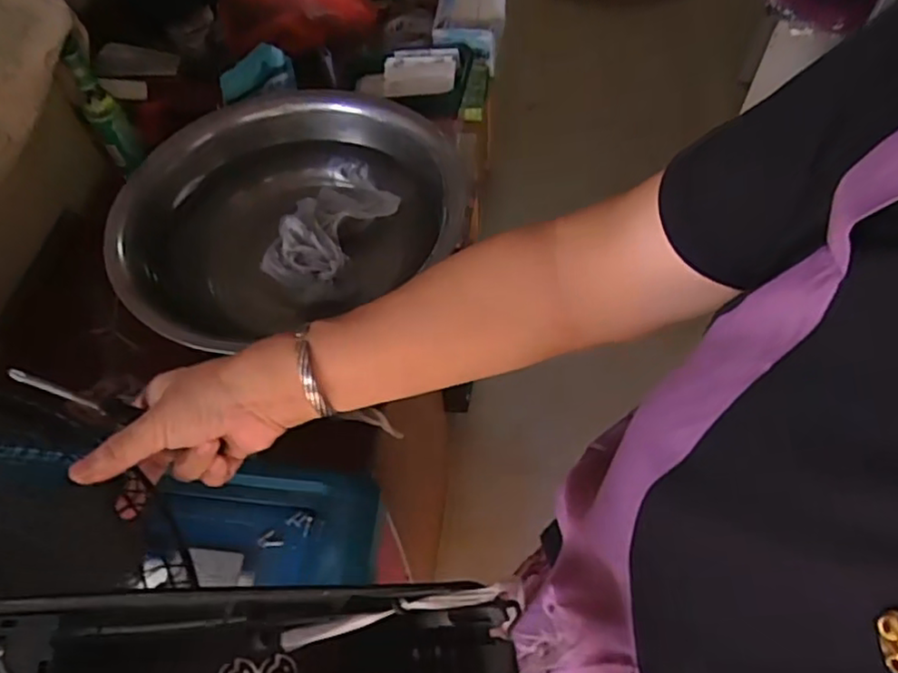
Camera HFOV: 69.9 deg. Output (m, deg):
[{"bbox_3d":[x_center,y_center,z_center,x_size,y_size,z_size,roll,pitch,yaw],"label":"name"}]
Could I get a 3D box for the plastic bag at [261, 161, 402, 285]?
[{"bbox_3d":[-0.121,-0.125,0.674,0.088,0.025,0.173,23,60,16],"label":"plastic bag"}]

